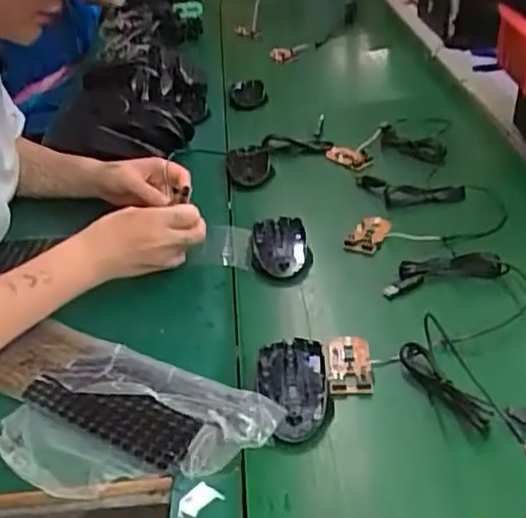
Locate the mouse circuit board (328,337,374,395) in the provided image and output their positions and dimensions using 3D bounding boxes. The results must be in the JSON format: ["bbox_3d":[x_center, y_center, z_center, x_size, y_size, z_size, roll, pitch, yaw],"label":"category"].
[{"bbox_3d":[0.077,0.096,0.580,0.038,0.016,0.058,-3,35,6],"label":"mouse circuit board"}]

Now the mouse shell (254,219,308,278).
[{"bbox_3d":[0.020,-0.015,0.751,0.060,0.019,0.096,-6,35,2],"label":"mouse shell"}]

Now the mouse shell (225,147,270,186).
[{"bbox_3d":[-0.019,-0.128,0.902,0.057,0.027,0.090,-6,35,2],"label":"mouse shell"}]

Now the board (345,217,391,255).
[{"bbox_3d":[0.120,-0.031,0.746,0.037,0.016,0.067,11,39,24],"label":"board"}]

